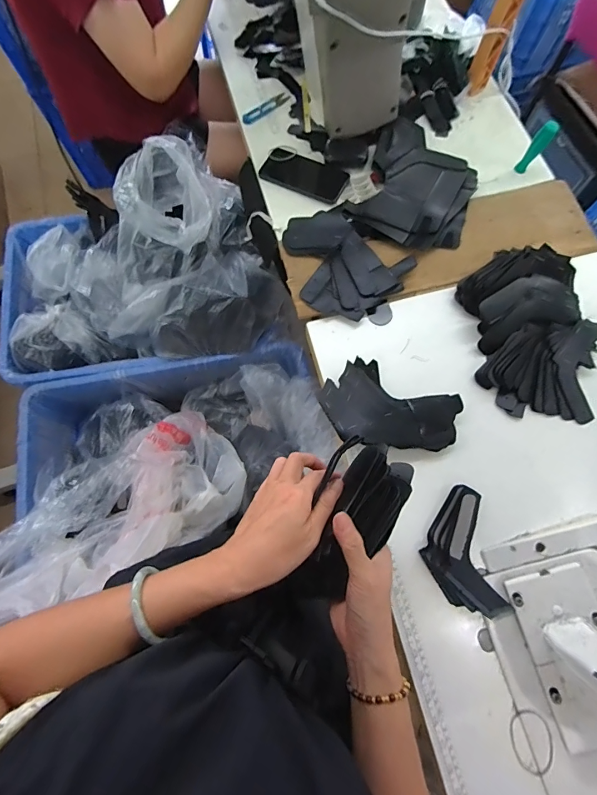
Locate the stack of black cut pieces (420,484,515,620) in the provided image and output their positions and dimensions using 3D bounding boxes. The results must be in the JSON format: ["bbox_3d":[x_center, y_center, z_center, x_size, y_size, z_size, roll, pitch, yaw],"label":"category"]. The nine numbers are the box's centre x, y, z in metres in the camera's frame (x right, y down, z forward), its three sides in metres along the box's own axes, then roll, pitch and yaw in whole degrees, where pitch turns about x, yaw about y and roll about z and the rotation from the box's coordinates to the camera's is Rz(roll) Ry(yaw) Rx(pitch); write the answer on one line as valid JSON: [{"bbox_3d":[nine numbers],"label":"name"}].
[{"bbox_3d":[0.221,0.212,0.532,0.091,0.027,0.165,-8,73,-2],"label":"stack of black cut pieces"}]

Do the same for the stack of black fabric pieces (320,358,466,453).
[{"bbox_3d":[0.136,0.008,0.577,0.200,0.030,0.130,6,73,2],"label":"stack of black fabric pieces"}]

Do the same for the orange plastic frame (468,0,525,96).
[{"bbox_3d":[0.369,-0.678,0.718,0.045,0.196,0.052,22,74,6],"label":"orange plastic frame"}]

